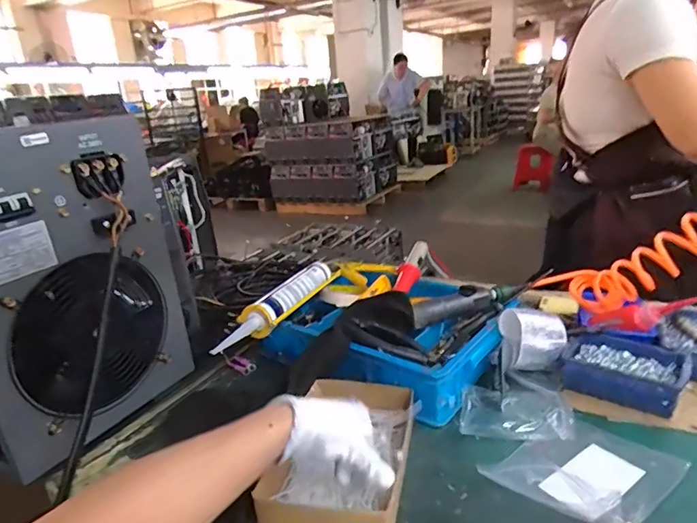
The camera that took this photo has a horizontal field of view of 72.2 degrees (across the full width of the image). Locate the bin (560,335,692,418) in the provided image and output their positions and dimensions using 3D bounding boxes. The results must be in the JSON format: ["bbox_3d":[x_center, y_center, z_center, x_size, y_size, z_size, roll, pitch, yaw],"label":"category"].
[{"bbox_3d":[0.375,0.151,0.656,0.145,0.049,0.095,11,25,38],"label":"bin"}]

